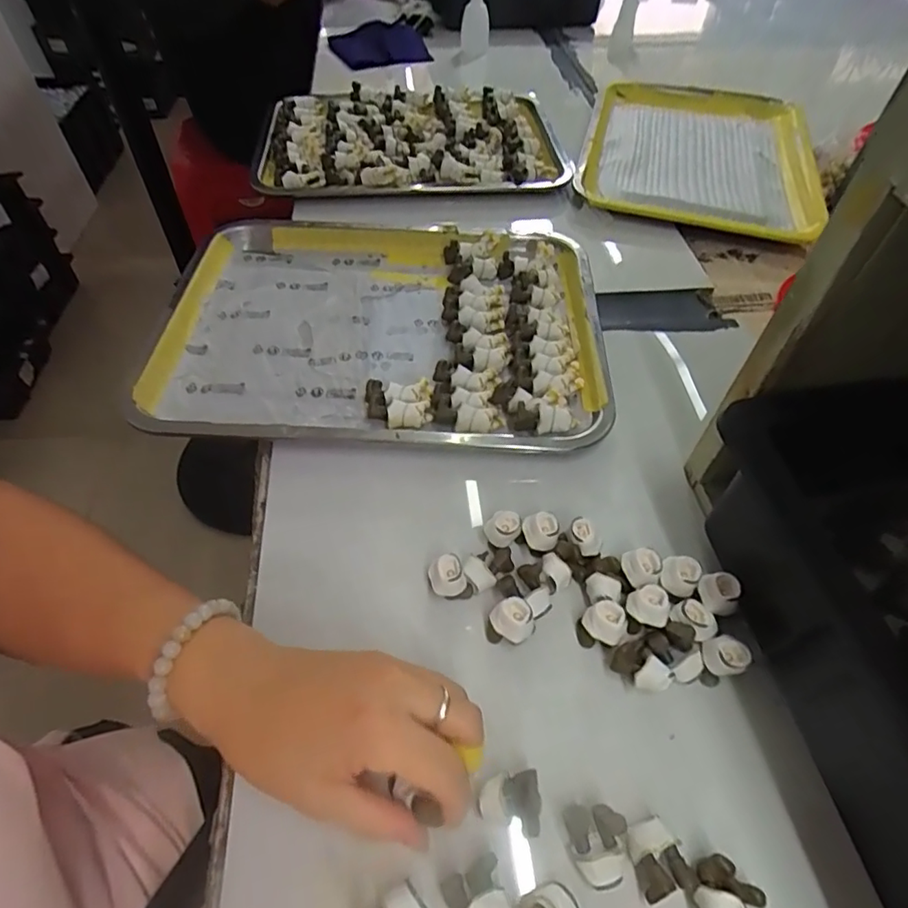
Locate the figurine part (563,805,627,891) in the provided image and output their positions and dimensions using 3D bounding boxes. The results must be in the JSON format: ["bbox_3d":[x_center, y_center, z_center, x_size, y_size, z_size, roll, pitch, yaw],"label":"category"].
[{"bbox_3d":[0.063,0.174,0.243,0.022,0.022,0.029,5,53,3],"label":"figurine part"}]

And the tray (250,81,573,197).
[{"bbox_3d":[-0.051,-0.384,0.659,0.355,0.040,0.272,1,53,0],"label":"tray"}]

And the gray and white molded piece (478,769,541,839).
[{"bbox_3d":[0.025,0.163,0.253,0.027,0.017,0.024,-5,53,-4],"label":"gray and white molded piece"}]

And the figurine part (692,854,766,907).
[{"bbox_3d":[0.114,0.190,0.233,0.029,0.021,0.026,-37,62,-25],"label":"figurine part"}]

